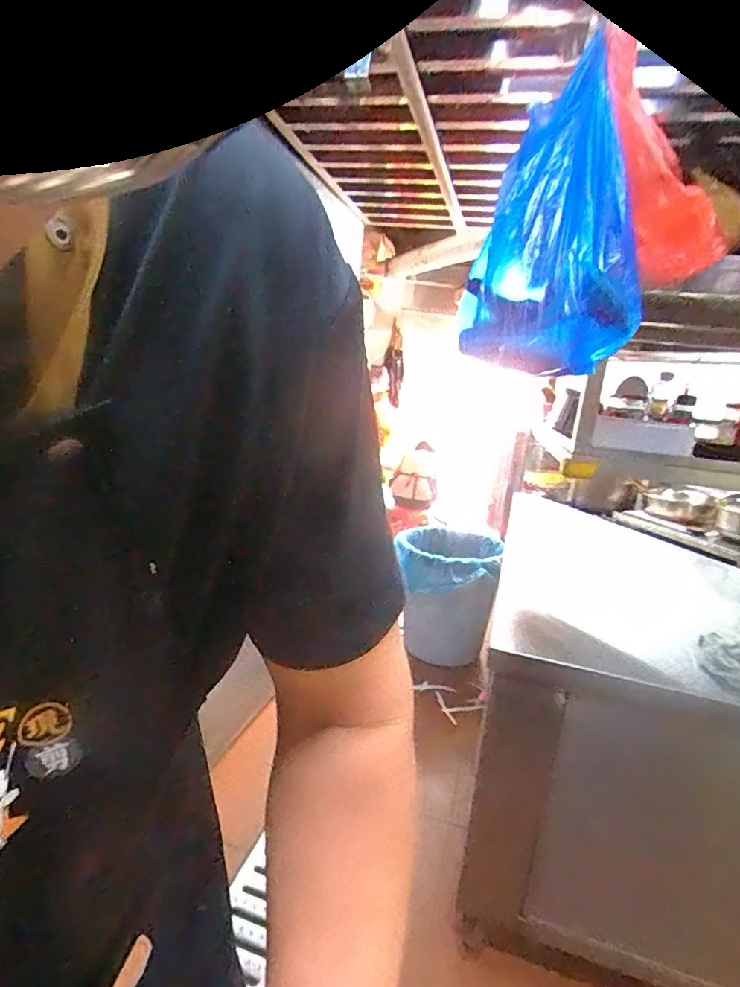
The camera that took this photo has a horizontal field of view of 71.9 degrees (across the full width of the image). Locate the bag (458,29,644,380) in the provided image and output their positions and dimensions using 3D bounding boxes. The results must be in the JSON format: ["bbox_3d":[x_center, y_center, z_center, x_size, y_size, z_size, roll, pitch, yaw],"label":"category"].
[{"bbox_3d":[0.257,-0.378,0.732,0.145,0.385,0.279,5,13,-5],"label":"bag"}]

